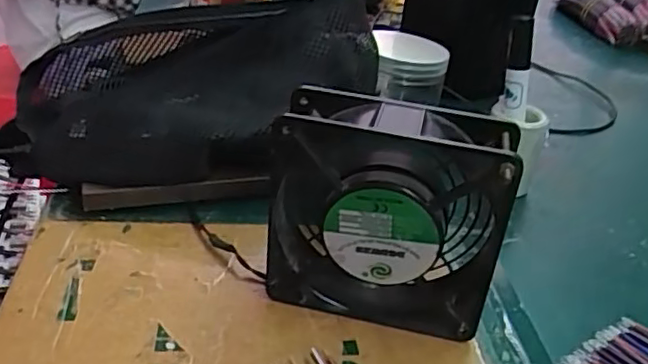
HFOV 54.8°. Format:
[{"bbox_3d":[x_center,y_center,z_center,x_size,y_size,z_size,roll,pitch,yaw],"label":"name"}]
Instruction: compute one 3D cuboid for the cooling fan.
[{"bbox_3d":[0.034,0.018,0.338,0.117,0.121,0.046,13,34,12],"label":"cooling fan"}]

